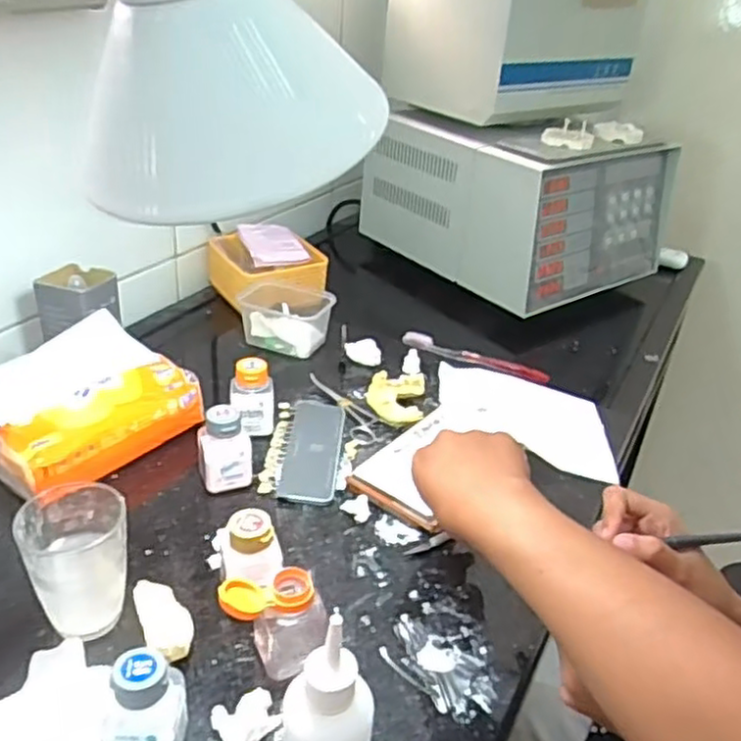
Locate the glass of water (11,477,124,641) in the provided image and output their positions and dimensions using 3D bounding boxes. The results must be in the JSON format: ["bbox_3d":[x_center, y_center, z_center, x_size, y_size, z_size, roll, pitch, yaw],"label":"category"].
[{"bbox_3d":[-0.200,0.131,0.495,0.063,0.089,0.062,-13,36,-27],"label":"glass of water"}]

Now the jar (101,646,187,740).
[{"bbox_3d":[-0.130,0.197,0.413,0.046,0.070,0.041,-4,32,-14],"label":"jar"}]

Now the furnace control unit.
[{"bbox_3d":[0.225,-0.278,1.104,0.318,0.209,0.356,-20,39,-35],"label":"furnace control unit"}]

